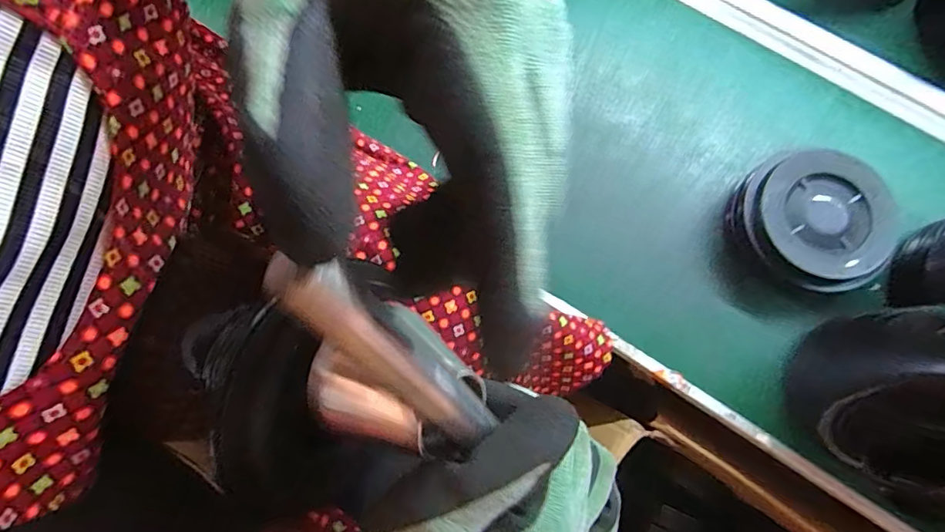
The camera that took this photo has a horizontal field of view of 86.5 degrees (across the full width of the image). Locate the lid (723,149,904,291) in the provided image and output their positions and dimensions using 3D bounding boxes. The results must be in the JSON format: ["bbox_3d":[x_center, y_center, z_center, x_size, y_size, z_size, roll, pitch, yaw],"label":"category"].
[{"bbox_3d":[0.286,-0.036,0.427,0.111,0.051,0.106,0,77,1],"label":"lid"}]

